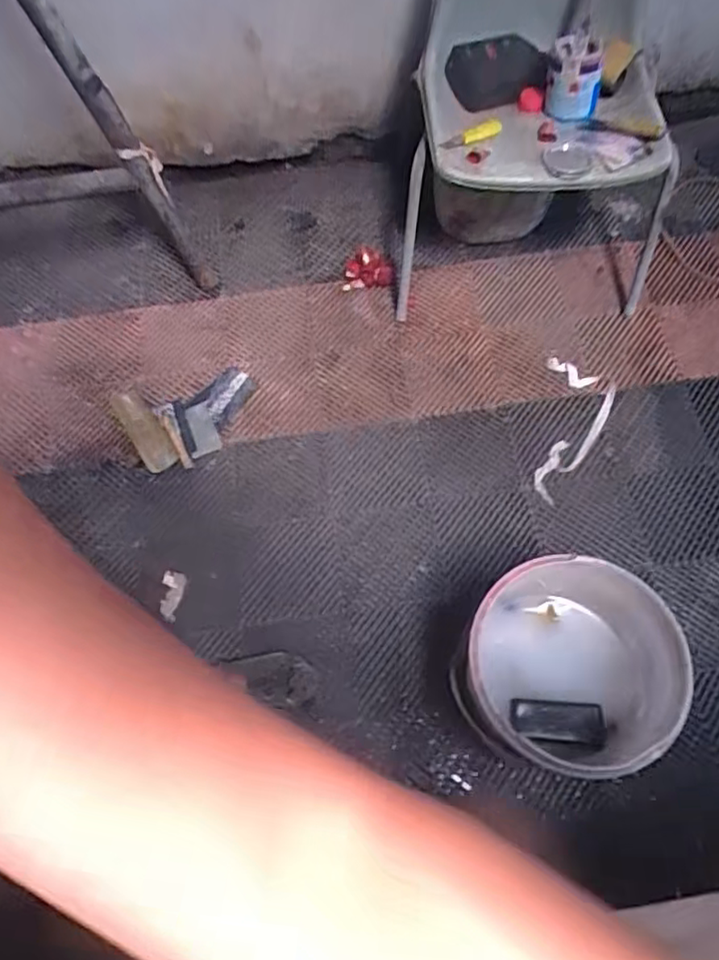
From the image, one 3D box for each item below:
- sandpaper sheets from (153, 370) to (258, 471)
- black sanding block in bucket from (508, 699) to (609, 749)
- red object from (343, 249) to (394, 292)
[{"bbox_3d":[-0.327,-0.146,1.425,0.227,0.040,0.158,-30,68,-11],"label":"sandpaper sheets"},{"bbox_3d":[0.320,0.389,1.022,0.148,0.018,0.063,6,66,5],"label":"black sanding block in bucket"},{"bbox_3d":[0.020,-0.509,1.544,0.124,0.061,0.080,-6,66,-1],"label":"red object"}]

